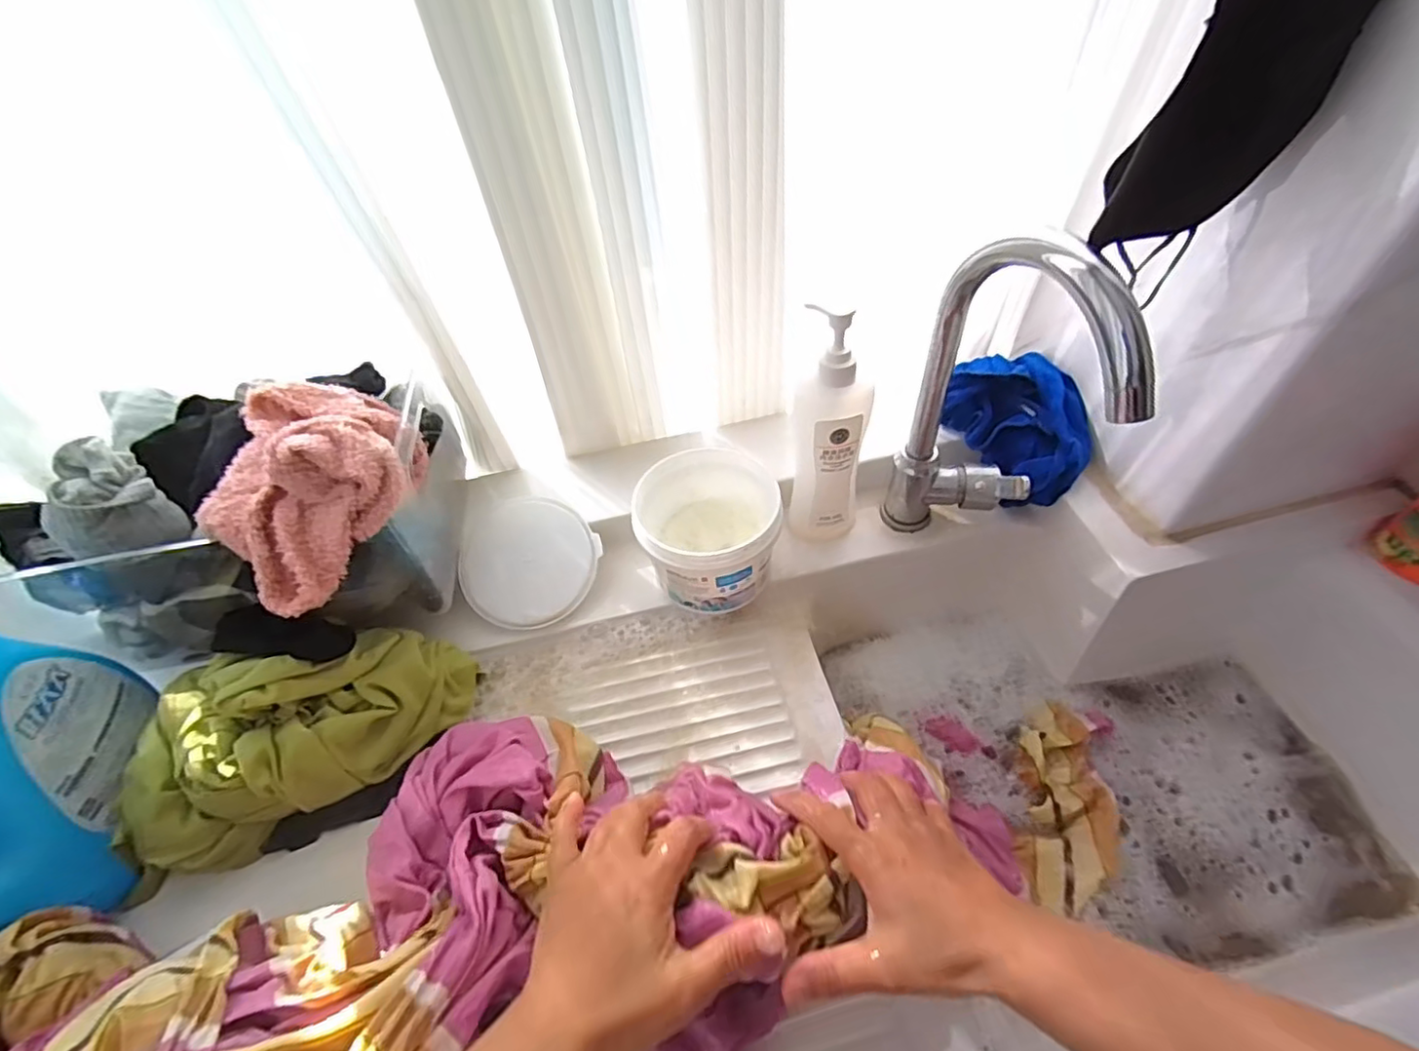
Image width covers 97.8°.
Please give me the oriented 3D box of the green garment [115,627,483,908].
[{"bbox_3d":[-0.317,0.156,0.467,0.245,0.110,0.132,-15,52,-7],"label":"green garment"}]

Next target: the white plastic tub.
[{"bbox_3d":[-0.002,0.011,0.572,0.115,0.109,0.124,-2,52,3],"label":"white plastic tub"}]

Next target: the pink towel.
[{"bbox_3d":[-0.276,-0.034,0.446,0.145,0.097,0.166,-35,57,-21],"label":"pink towel"}]

